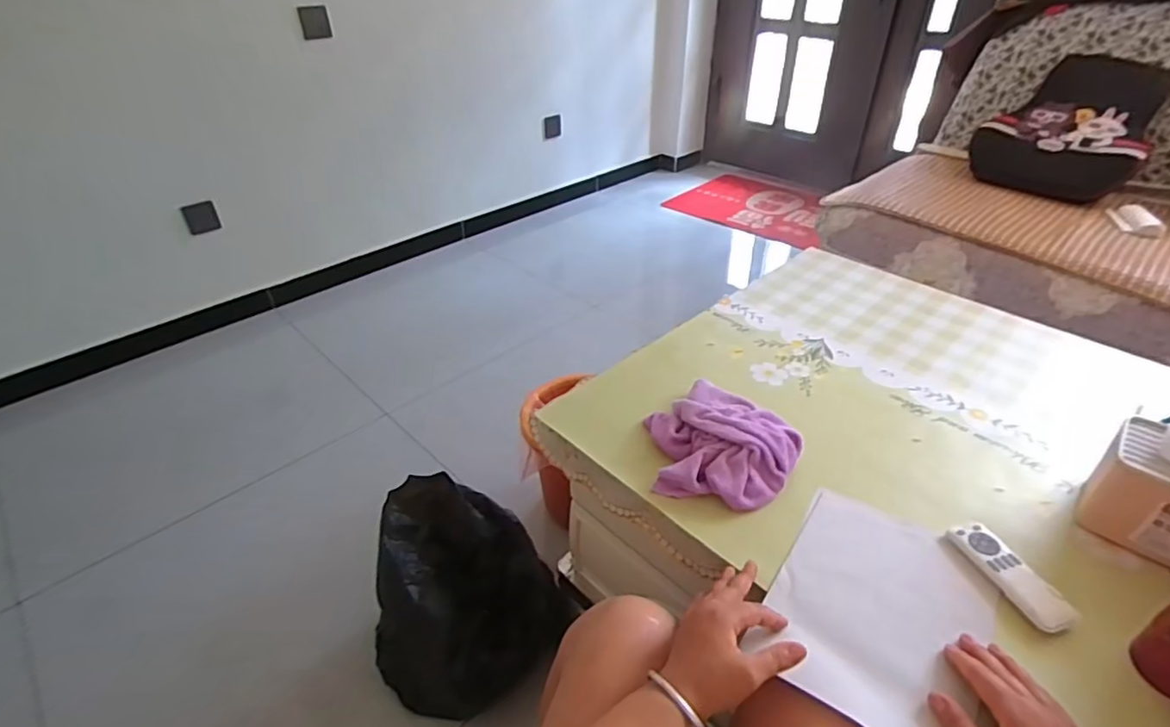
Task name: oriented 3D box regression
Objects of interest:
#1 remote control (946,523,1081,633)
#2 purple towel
[{"bbox_3d":[0.434,0.212,0.602,0.049,0.014,0.122,-9,37,-11],"label":"remote control"},{"bbox_3d":[0.162,0.100,0.735,0.175,0.052,0.169,29,46,34],"label":"purple towel"}]

